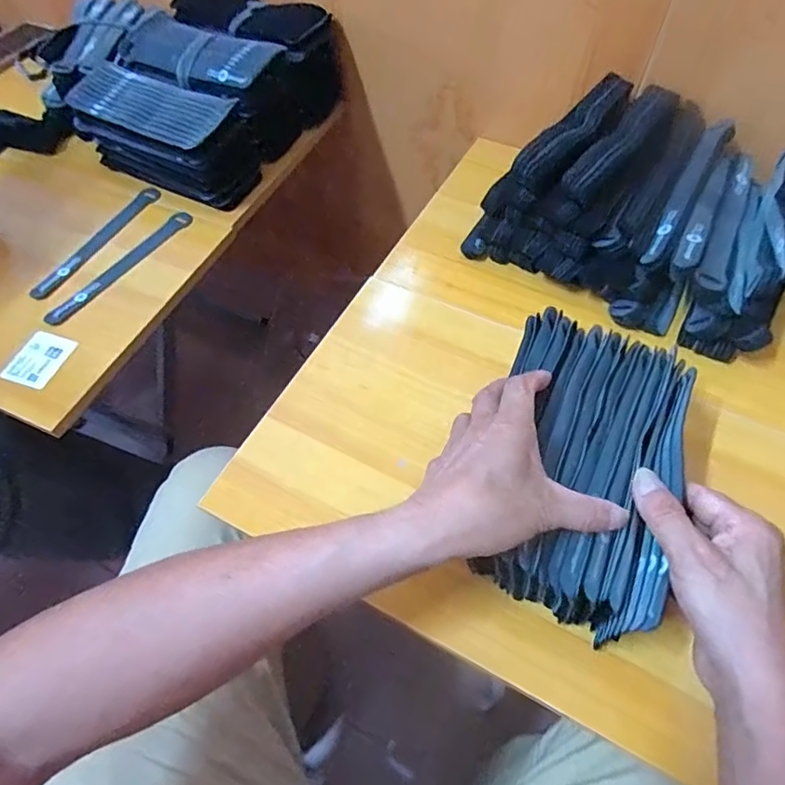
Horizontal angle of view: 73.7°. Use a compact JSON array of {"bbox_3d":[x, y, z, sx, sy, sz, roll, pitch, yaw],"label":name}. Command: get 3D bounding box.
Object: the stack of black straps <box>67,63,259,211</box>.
[{"bbox_3d":[-0.273,-0.309,0.636,0.204,0.093,0.091,26,62,16],"label":"stack of black straps"}]

